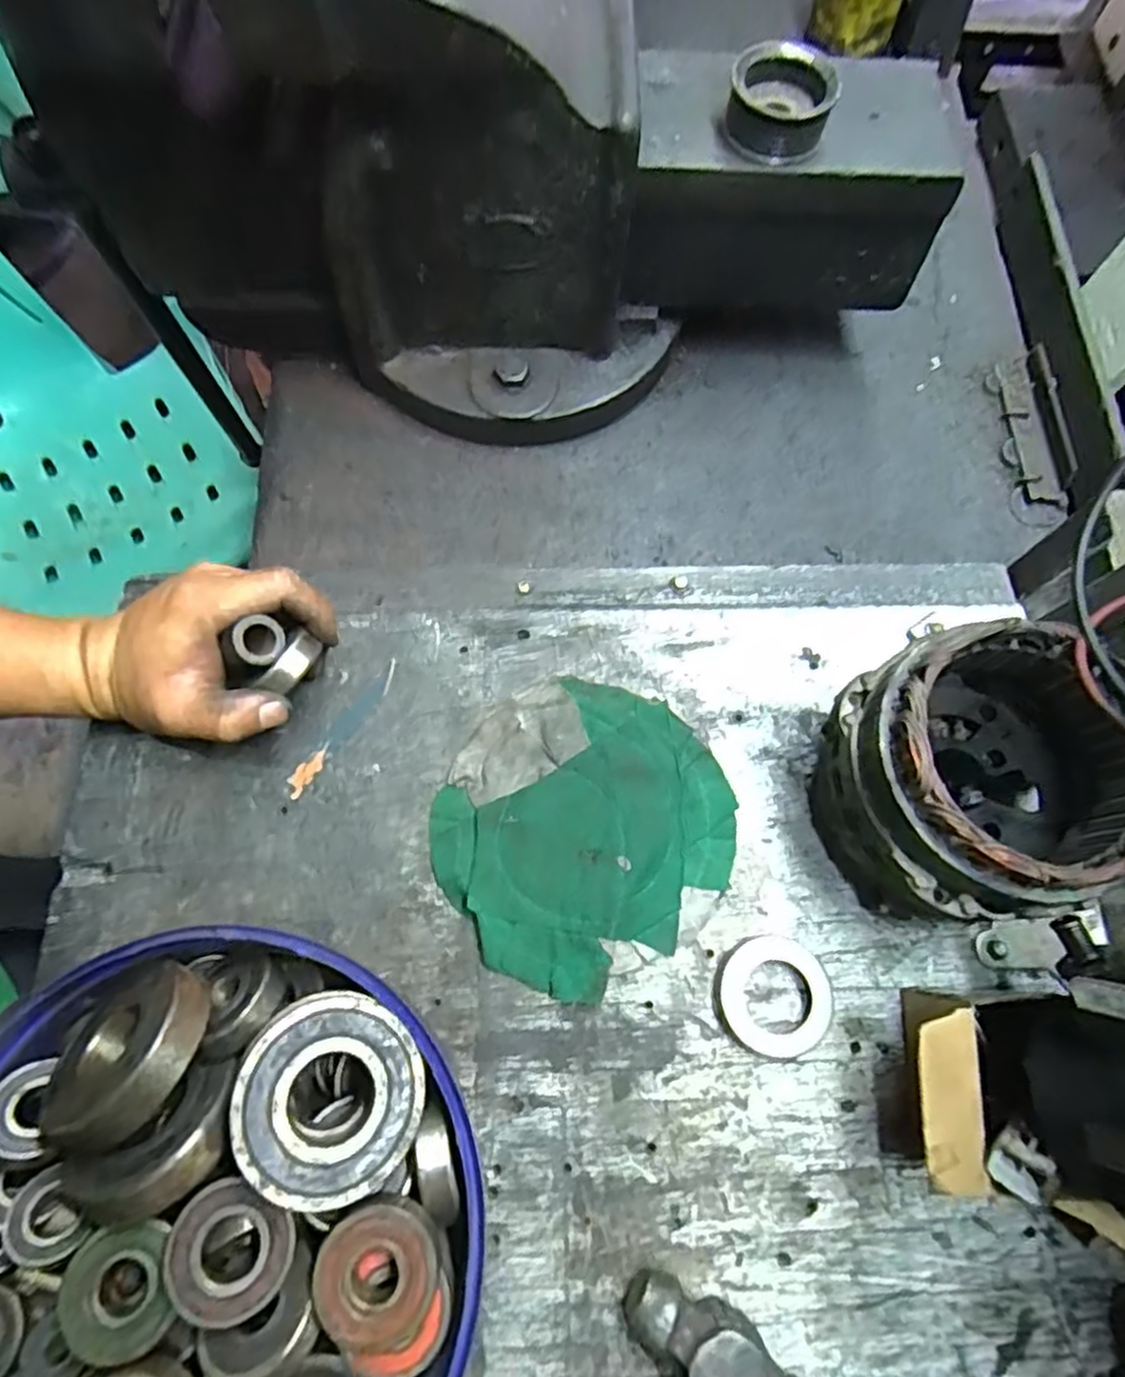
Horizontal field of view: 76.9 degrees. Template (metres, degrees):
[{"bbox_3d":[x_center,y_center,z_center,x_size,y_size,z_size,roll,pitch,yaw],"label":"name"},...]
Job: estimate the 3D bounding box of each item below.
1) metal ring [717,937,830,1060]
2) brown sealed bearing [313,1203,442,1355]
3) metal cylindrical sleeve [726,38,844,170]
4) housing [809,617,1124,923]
[{"bbox_3d":[0.112,0.163,0.375,0.059,0.009,0.059,0,72,-1],"label":"metal ring"},{"bbox_3d":[-0.070,0.221,0.268,0.044,0.011,0.043,0,72,-2],"label":"brown sealed bearing"},{"bbox_3d":[0.125,-0.337,0.407,0.057,0.035,0.057,0,72,-2],"label":"metal cylindrical sleeve"},{"bbox_3d":[0.200,0.046,0.355,0.127,0.122,0.123,-15,72,-6],"label":"housing"}]

